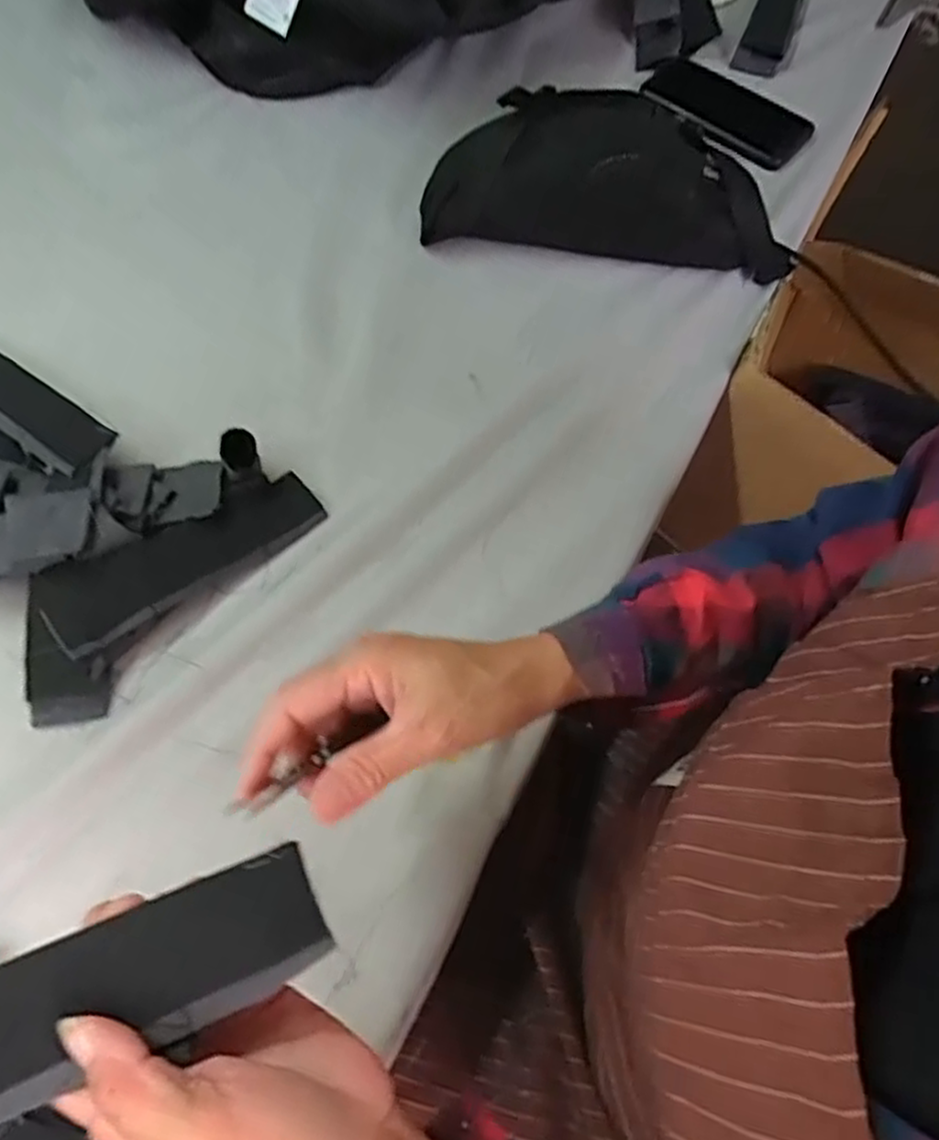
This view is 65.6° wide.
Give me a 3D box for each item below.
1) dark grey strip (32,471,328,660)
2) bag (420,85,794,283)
[{"bbox_3d":[-0.186,-0.014,0.481,0.181,0.015,0.056,-33,88,-25],"label":"dark grey strip"},{"bbox_3d":[0.116,-0.345,0.605,0.292,0.086,0.149,3,64,0],"label":"bag"}]

